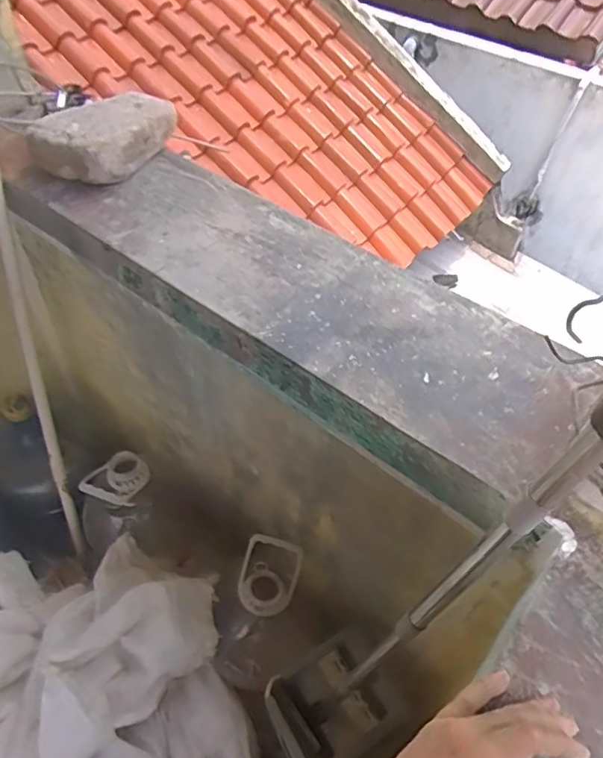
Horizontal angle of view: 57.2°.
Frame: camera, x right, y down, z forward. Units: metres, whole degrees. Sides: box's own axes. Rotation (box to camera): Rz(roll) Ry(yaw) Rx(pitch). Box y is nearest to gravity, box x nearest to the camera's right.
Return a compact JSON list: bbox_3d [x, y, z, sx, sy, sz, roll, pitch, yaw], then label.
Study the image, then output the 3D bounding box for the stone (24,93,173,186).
[{"bbox_3d":[-0.310,-0.384,0.864,0.158,0.062,0.191,29,55,21],"label":"stone"}]

